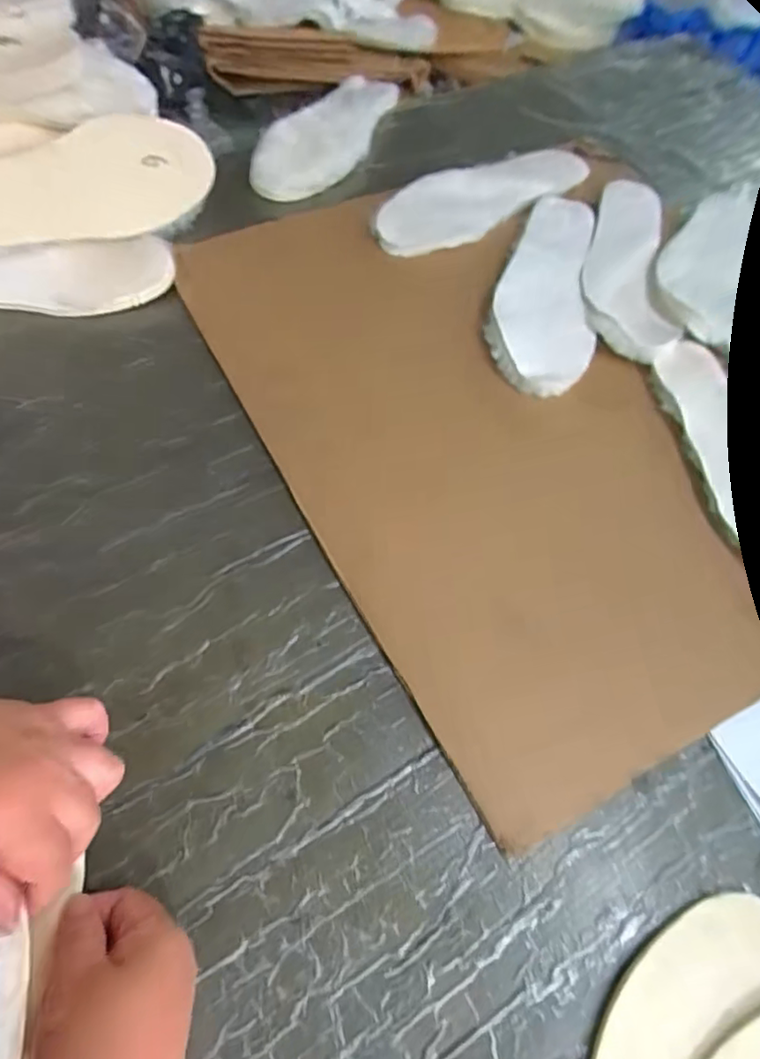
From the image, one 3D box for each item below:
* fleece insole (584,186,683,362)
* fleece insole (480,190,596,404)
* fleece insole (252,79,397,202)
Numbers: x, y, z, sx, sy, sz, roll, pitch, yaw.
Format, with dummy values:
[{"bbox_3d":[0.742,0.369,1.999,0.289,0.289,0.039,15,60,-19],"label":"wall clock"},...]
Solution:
[{"bbox_3d":[0.246,-0.271,0.593,0.081,0.014,0.259,10,61,1],"label":"fleece insole"},{"bbox_3d":[0.159,-0.242,0.577,0.093,0.011,0.270,11,61,1],"label":"fleece insole"},{"bbox_3d":[-0.052,-0.459,0.671,0.089,0.027,0.253,26,62,10],"label":"fleece insole"}]

